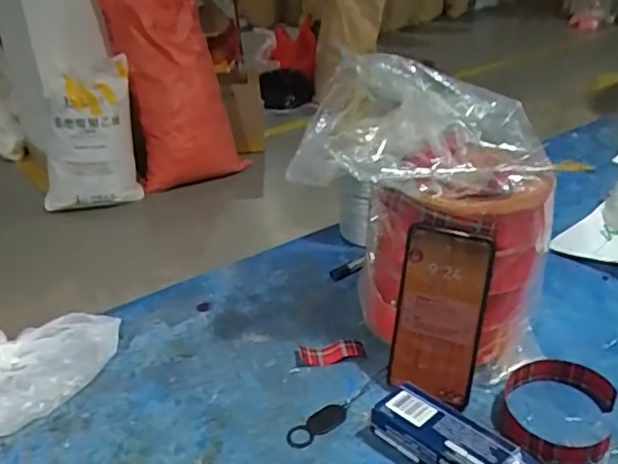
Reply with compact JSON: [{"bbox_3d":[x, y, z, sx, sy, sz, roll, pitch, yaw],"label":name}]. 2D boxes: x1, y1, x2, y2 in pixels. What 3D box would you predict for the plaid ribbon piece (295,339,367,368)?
[{"bbox_3d":[0.022,0.123,0.619,0.071,0.013,0.024,-4,29,2],"label":"plaid ribbon piece"}]

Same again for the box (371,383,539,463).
[{"bbox_3d":[0.120,0.178,0.489,0.058,0.035,0.135,-26,36,-34],"label":"box"}]

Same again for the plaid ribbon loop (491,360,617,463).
[{"bbox_3d":[0.214,0.156,0.531,0.095,0.022,0.119,12,33,27],"label":"plaid ribbon loop"}]

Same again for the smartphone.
[{"bbox_3d":[0.117,0.076,0.544,0.075,0.156,0.013,15,19,30],"label":"smartphone"}]

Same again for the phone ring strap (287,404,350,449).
[{"bbox_3d":[0.009,0.175,0.546,0.066,0.004,0.025,-25,35,-32],"label":"phone ring strap"}]

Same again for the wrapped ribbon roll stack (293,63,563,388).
[{"bbox_3d":[0.125,-0.030,0.618,0.227,0.270,0.202,8,32,20],"label":"wrapped ribbon roll stack"}]

